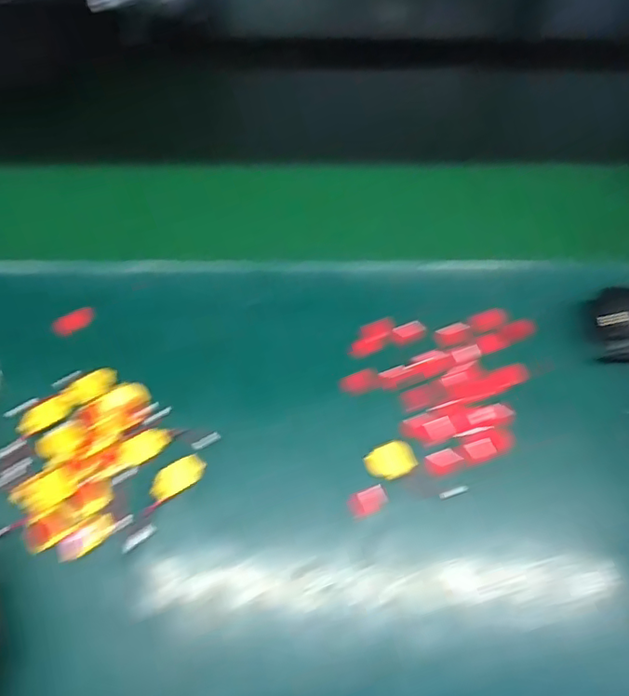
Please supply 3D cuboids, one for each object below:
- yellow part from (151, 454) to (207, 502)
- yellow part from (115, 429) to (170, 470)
[{"bbox_3d":[-0.091,0.086,0.367,0.037,0.004,0.020,-26,64,-15],"label":"yellow part"},{"bbox_3d":[-0.120,0.069,0.384,0.038,0.004,0.020,-33,66,-18],"label":"yellow part"}]

